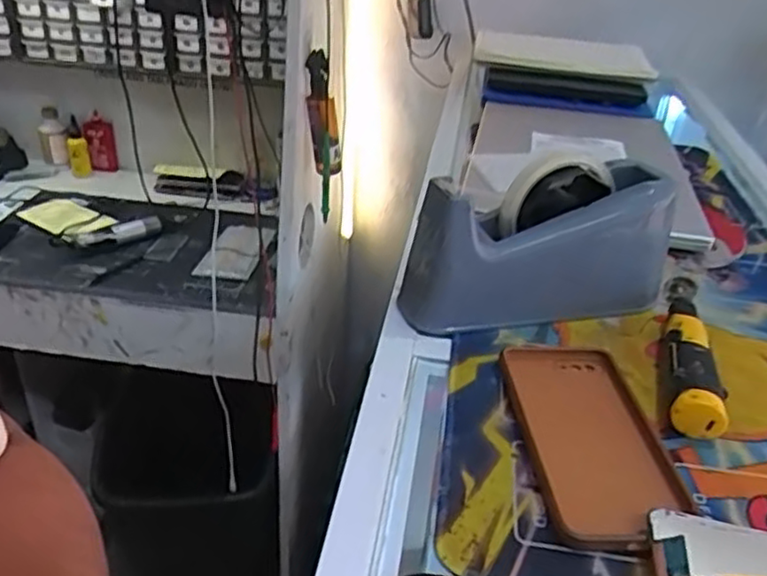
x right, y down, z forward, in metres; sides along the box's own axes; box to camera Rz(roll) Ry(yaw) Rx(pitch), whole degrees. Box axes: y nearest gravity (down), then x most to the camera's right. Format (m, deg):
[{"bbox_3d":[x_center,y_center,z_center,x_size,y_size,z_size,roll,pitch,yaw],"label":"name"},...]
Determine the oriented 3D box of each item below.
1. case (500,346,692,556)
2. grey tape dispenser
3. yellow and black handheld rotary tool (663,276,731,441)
[{"bbox_3d":[0.122,0.085,0.413,0.082,0.013,0.160,-1,31,-7],"label":"case"},{"bbox_3d":[0.115,-0.030,0.510,0.197,0.103,0.061,-9,33,-20],"label":"grey tape dispenser"},{"bbox_3d":[0.213,0.039,0.489,0.035,0.031,0.173,12,32,14],"label":"yellow and black handheld rotary tool"}]

